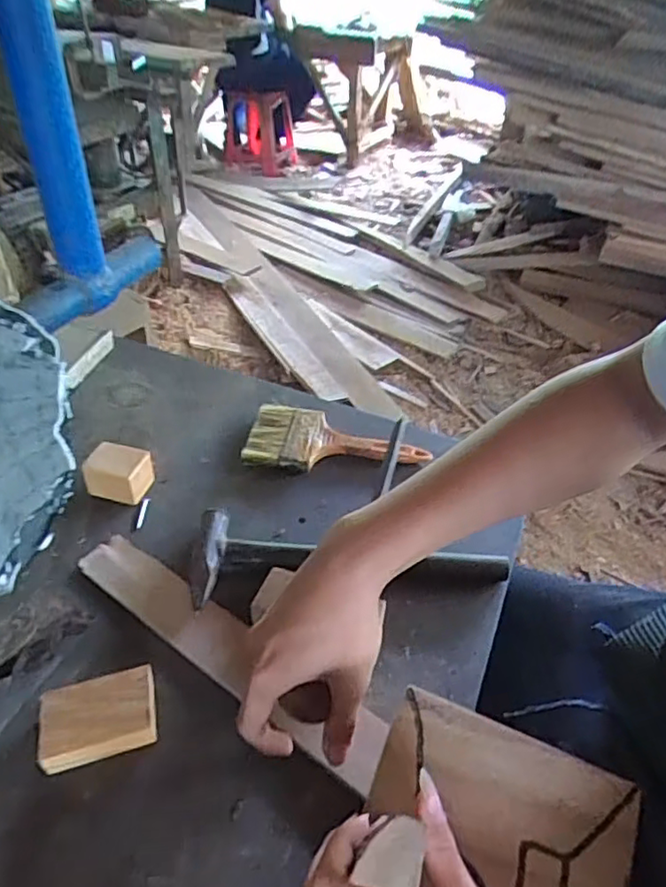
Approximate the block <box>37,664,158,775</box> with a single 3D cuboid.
[{"bbox_3d":[-0.159,0.186,0.418,0.073,0.027,0.049,-10,44,-14],"label":"block"}]

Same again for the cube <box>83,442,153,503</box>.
[{"bbox_3d":[-0.205,0.028,0.588,0.056,0.038,0.040,9,43,6],"label":"cube"}]

